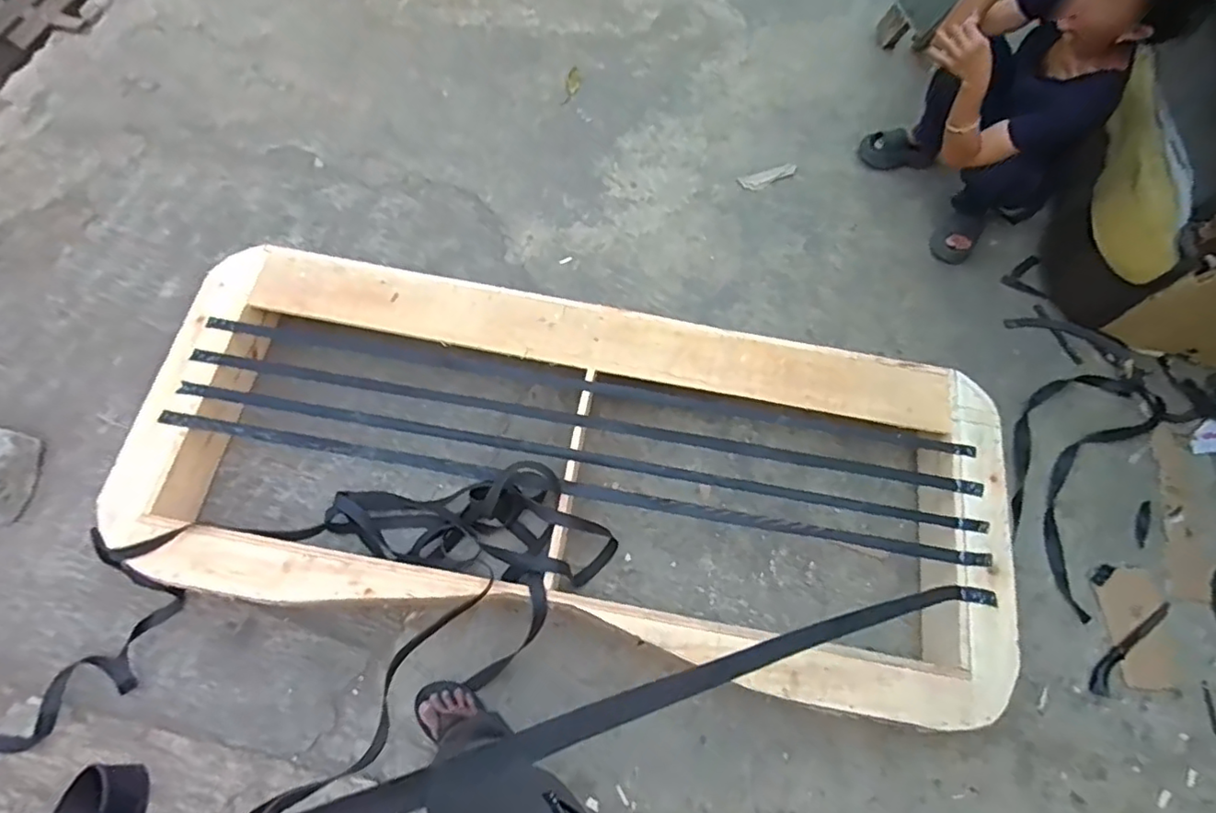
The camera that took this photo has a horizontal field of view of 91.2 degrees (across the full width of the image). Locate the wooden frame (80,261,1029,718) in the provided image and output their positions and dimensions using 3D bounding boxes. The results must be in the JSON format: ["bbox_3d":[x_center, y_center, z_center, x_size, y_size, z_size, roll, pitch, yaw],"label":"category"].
[{"bbox_3d":[-0.063,0.136,1.333,1.841,0.170,0.774,10,67,2],"label":"wooden frame"}]

